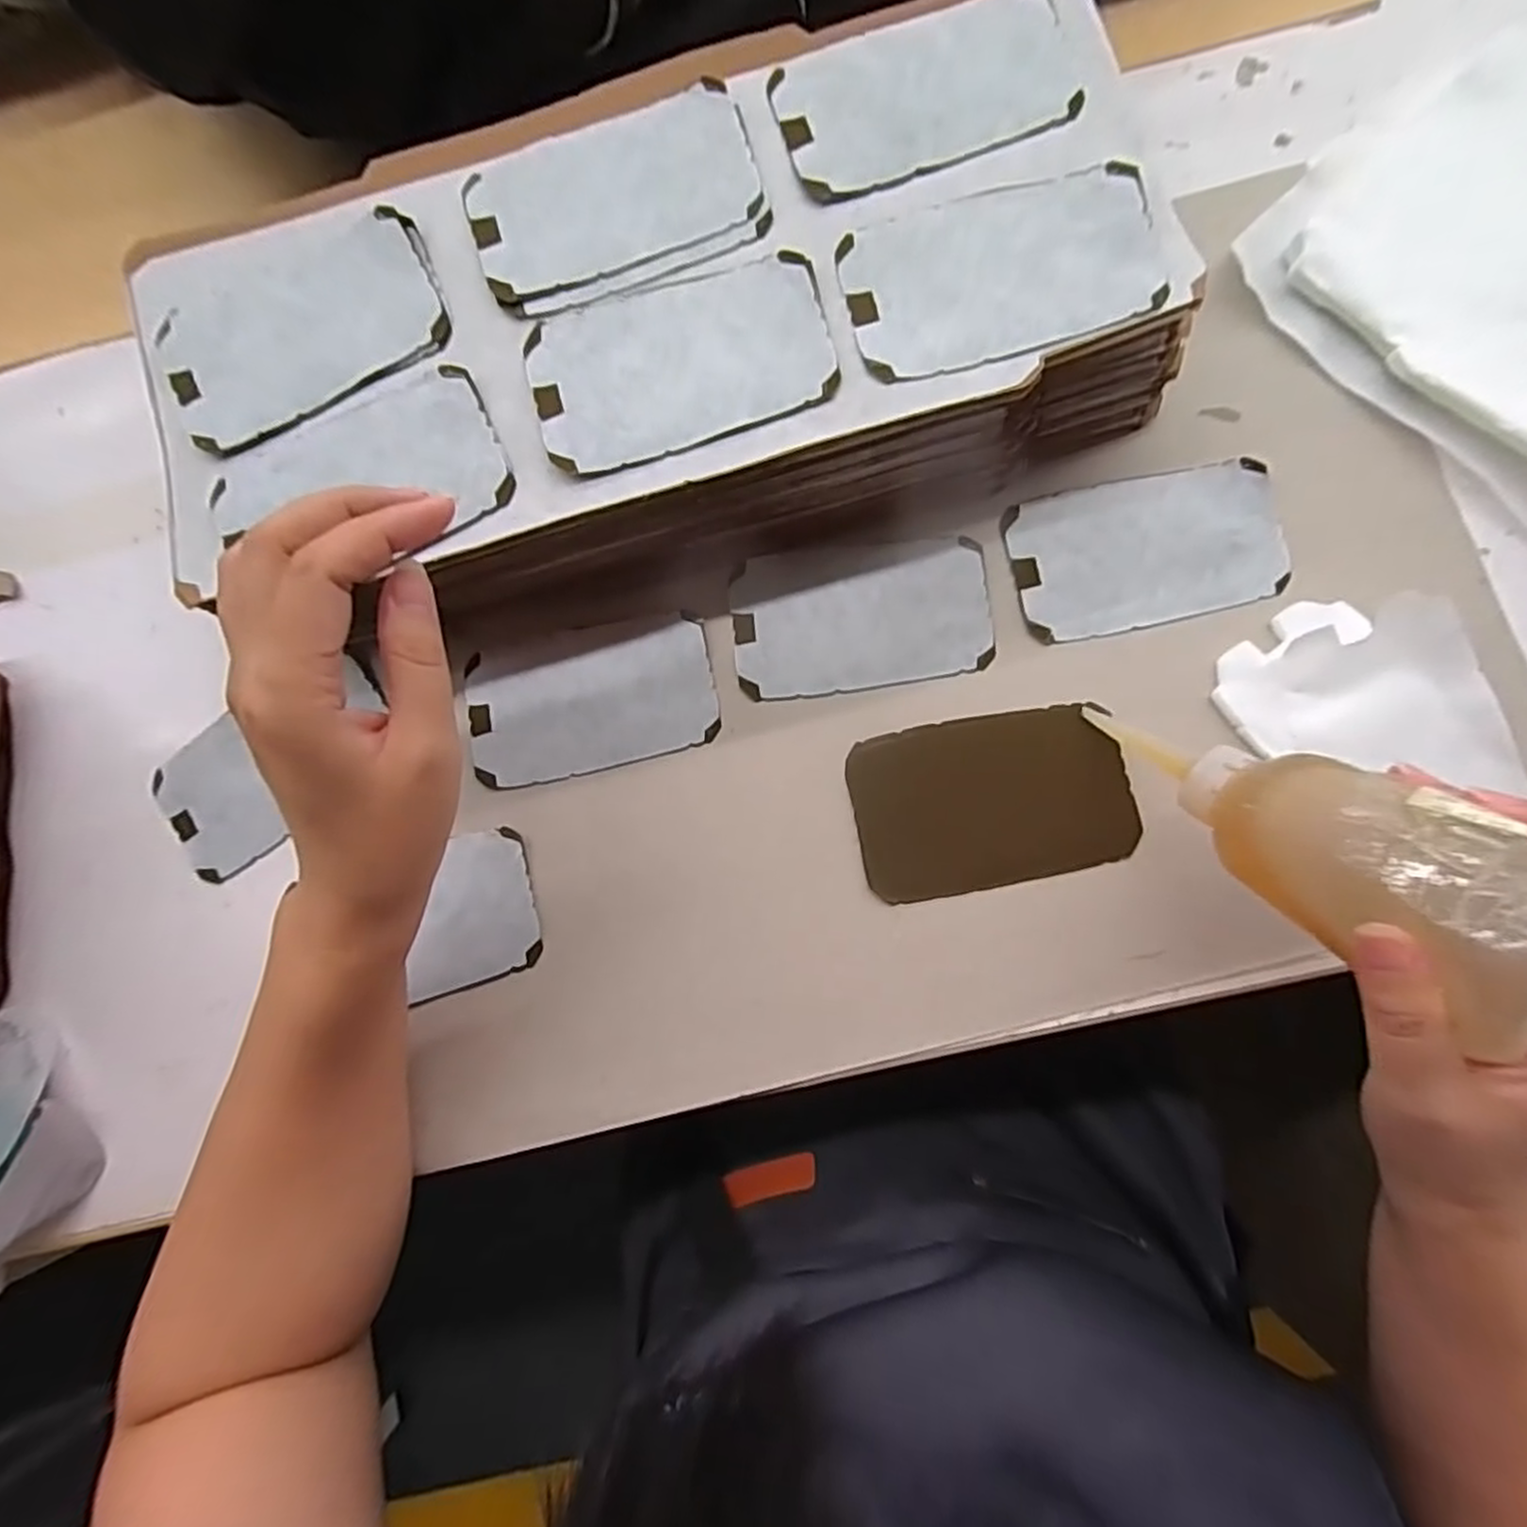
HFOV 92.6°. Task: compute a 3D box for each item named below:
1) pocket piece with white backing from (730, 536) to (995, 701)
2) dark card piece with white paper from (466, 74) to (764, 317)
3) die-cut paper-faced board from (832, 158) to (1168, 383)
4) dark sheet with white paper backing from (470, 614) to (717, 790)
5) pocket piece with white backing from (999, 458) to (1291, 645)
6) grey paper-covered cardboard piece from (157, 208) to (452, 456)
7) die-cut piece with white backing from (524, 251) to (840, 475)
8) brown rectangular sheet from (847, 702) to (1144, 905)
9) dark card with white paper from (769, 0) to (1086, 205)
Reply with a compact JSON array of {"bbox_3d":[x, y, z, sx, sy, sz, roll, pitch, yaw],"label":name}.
[{"bbox_3d":[0.046,-0.071,0.346,0.119,0.004,0.071,-6,81,4],"label":"pocket piece with white backing"},{"bbox_3d":[-0.063,-0.237,0.308,0.120,0.005,0.077,-16,81,1],"label":"dark card piece with white paper"},{"bbox_3d":[0.094,-0.197,0.291,0.119,0.005,0.069,-13,81,2],"label":"die-cut paper-faced board"},{"bbox_3d":[-0.083,-0.032,0.351,0.118,0.004,0.069,-12,81,3],"label":"dark sheet with white paper backing"},{"bbox_3d":[0.177,-0.099,0.340,0.119,0.005,0.070,-11,81,3],"label":"pocket piece with white backing"},{"bbox_3d":[-0.200,-0.188,0.314,0.120,0.004,0.079,-24,81,0],"label":"grey paper-covered cardboard piece"},{"bbox_3d":[-0.034,-0.164,0.296,0.120,0.004,0.072,-16,80,2],"label":"die-cut piece with white backing"},{"bbox_3d":[0.102,0.016,0.328,0.119,0.004,0.075,-11,81,3],"label":"brown rectangular sheet"},{"bbox_3d":[0.067,-0.283,0.306,0.120,0.004,0.070,-17,81,1],"label":"dark card with white paper"}]

